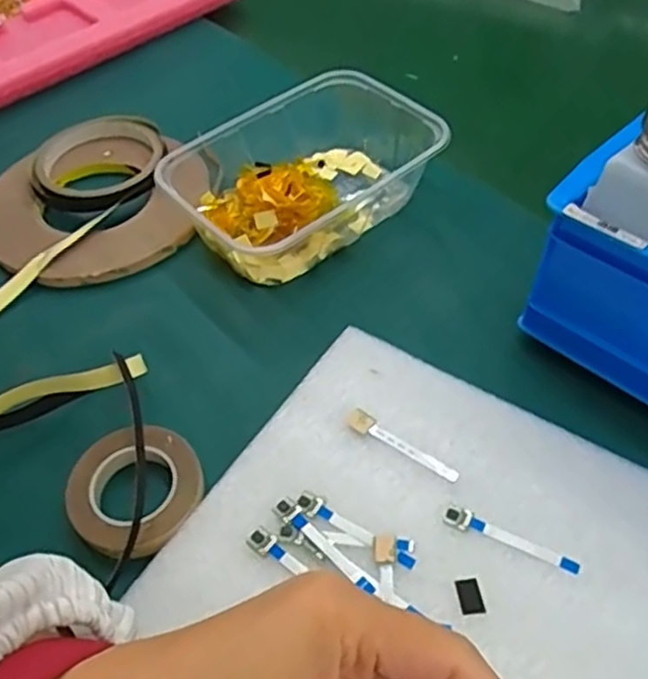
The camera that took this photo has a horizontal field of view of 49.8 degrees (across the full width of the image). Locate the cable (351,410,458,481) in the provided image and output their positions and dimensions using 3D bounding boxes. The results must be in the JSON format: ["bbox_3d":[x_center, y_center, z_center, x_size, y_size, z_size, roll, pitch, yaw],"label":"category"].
[{"bbox_3d":[0.038,0.052,0.340,0.059,0.004,0.011,28,56,24],"label":"cable"}]

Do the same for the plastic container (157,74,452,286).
[{"bbox_3d":[-0.015,-0.110,0.457,0.168,0.053,0.132,-36,57,-25],"label":"plastic container"}]

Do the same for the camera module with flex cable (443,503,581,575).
[{"bbox_3d":[0.083,0.088,0.309,0.060,0.004,0.010,19,53,18],"label":"camera module with flex cable"}]

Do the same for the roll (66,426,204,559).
[{"bbox_3d":[-0.090,0.069,0.332,0.062,0.008,0.062,-1,50,1],"label":"roll"}]

